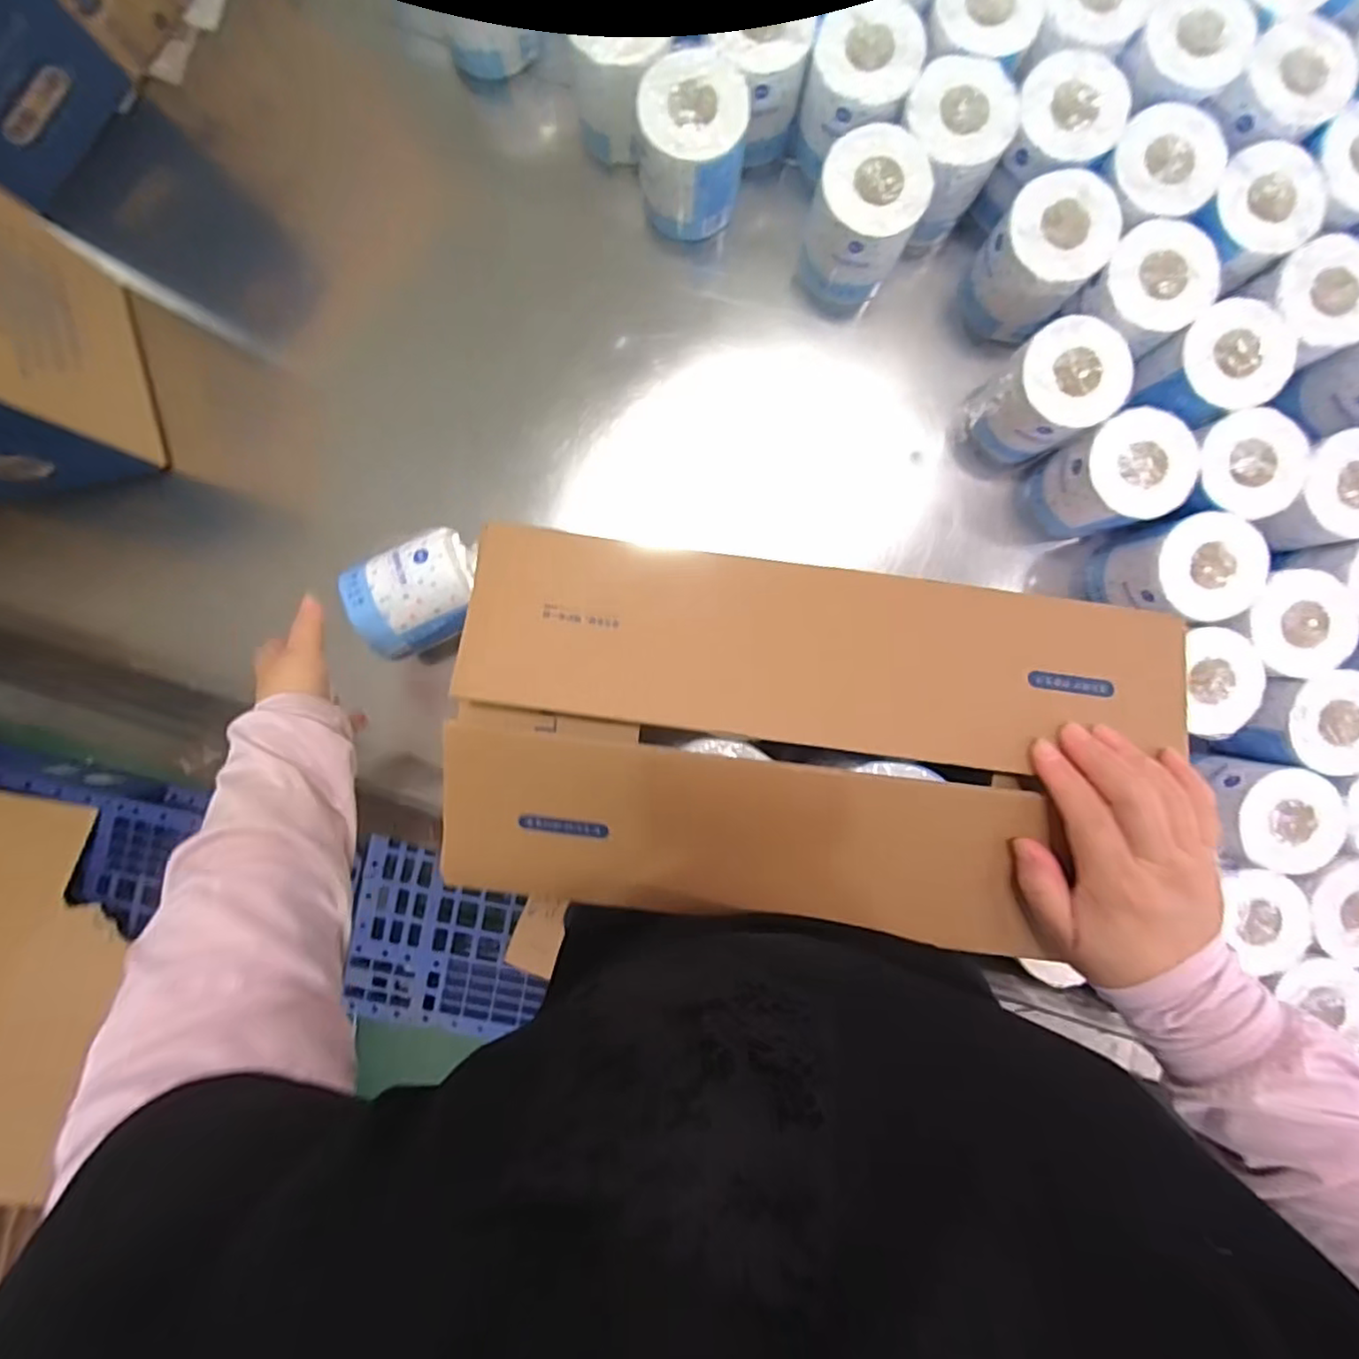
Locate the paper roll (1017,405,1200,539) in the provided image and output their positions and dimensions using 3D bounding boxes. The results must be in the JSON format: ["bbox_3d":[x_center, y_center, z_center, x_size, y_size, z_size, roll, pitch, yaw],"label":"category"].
[{"bbox_3d":[0.413,-0.194,0.613,0.091,0.105,0.093,0,93,-1],"label":"paper roll"}]

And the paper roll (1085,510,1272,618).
[{"bbox_3d":[0.479,-0.103,0.624,0.098,0.118,0.097,-3,93,-1],"label":"paper roll"}]

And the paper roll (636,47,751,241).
[{"bbox_3d":[0.012,-0.497,0.608,0.097,0.120,0.103,0,93,-1],"label":"paper roll"}]

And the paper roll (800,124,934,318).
[{"bbox_3d":[0.169,-0.434,0.612,0.090,0.127,0.097,0,93,-1],"label":"paper roll"}]

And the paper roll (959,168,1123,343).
[{"bbox_3d":[0.335,-0.397,0.601,0.095,0.100,0.096,0,93,-1],"label":"paper roll"}]

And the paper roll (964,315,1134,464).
[{"bbox_3d":[0.347,-0.271,0.606,0.091,0.107,0.093,0,93,-1],"label":"paper roll"}]

